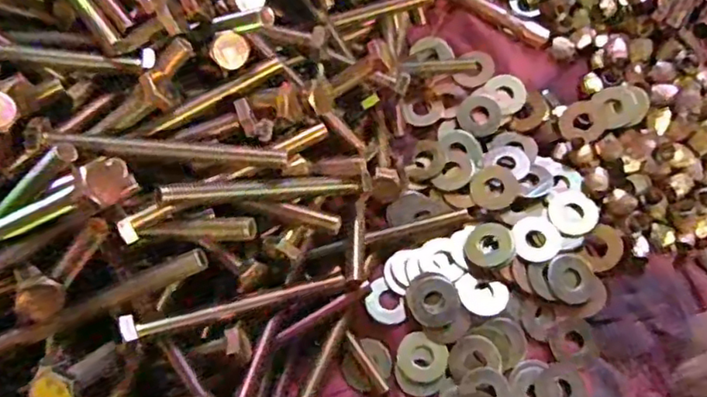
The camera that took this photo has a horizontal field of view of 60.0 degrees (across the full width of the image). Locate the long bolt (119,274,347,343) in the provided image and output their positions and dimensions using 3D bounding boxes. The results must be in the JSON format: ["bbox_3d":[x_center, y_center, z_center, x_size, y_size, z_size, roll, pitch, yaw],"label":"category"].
[{"bbox_3d":[-0.049,0.046,0.266,0.104,0.009,0.008,-8,64,-38],"label":"long bolt"}]

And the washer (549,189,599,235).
[{"bbox_3d":[0.114,0.007,0.318,0.024,0.004,0.024,-1,69,2],"label":"washer"}]

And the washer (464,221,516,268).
[{"bbox_3d":[0.070,0.023,0.313,0.024,0.004,0.023,-1,69,2],"label":"washer"}]

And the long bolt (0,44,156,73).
[{"bbox_3d":[-0.144,-0.063,0.266,0.108,0.007,0.009,3,68,-11],"label":"long bolt"}]

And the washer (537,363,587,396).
[{"bbox_3d":[0.100,0.092,0.294,0.023,0.004,0.024,-1,69,2],"label":"washer"}]

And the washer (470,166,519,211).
[{"bbox_3d":[0.074,-0.006,0.324,0.025,0.004,0.025,-5,61,10],"label":"washer"}]

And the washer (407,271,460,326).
[{"bbox_3d":[0.040,0.050,0.306,0.024,0.007,0.026,-1,69,2],"label":"washer"}]

